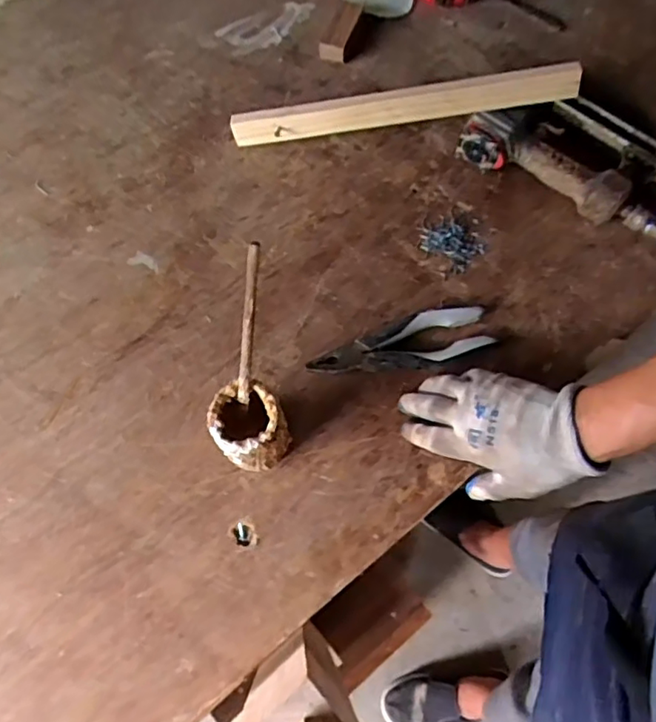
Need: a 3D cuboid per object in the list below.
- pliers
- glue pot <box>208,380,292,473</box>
[{"bbox_3d":[0.071,-0.015,0.586,0.179,0.022,0.059,-15,73,-8],"label":"pliers"},{"bbox_3d":[-0.071,0.062,0.535,0.060,0.087,0.064,1,72,-3],"label":"glue pot"}]

